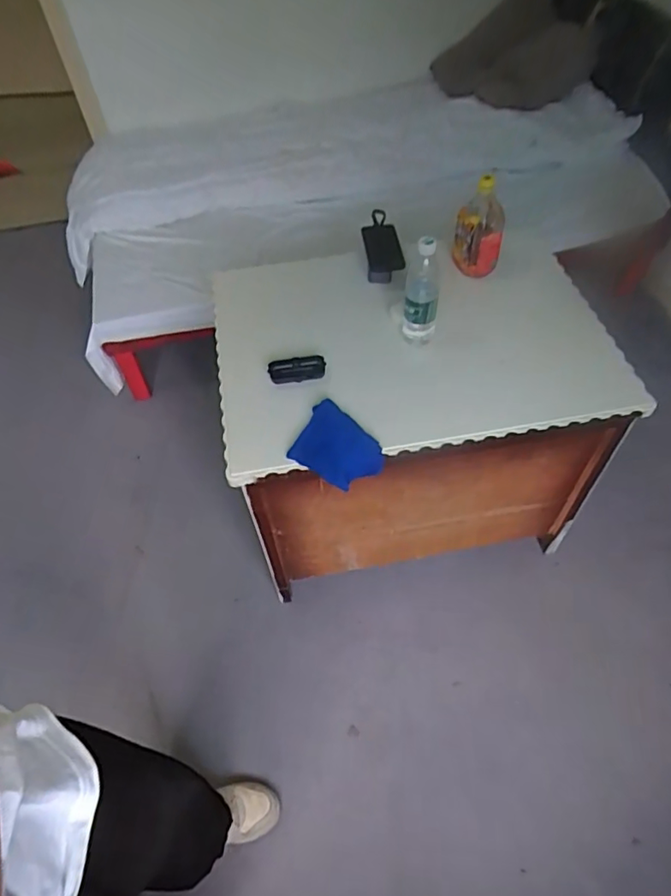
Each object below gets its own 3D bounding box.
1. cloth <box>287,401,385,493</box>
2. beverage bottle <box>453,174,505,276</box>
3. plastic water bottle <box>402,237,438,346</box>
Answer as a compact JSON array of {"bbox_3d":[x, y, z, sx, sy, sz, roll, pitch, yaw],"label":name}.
[{"bbox_3d":[0.010,0.001,1.015,0.154,0.022,0.126,29,77,10],"label":"cloth"},{"bbox_3d":[0.290,-0.439,1.114,0.094,0.181,0.072,17,57,15],"label":"beverage bottle"},{"bbox_3d":[0.163,-0.294,1.064,0.073,0.230,0.065,2,55,4],"label":"plastic water bottle"}]

